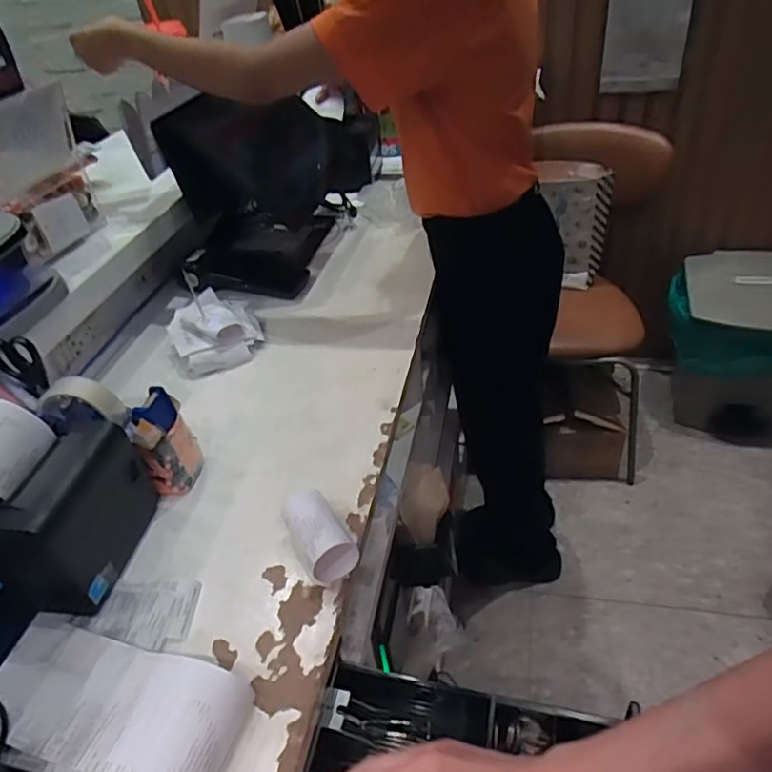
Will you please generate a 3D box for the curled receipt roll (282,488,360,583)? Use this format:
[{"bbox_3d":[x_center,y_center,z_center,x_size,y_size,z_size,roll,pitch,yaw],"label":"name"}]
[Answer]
[{"bbox_3d":[-0.064,0.141,0.575,0.049,0.050,0.081,-23,41,-19],"label":"curled receipt roll"}]

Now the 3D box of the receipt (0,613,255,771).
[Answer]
[{"bbox_3d":[-0.214,0.243,0.468,0.215,0.053,0.094,8,41,19],"label":"receipt"}]

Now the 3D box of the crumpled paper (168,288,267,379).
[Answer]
[{"bbox_3d":[-0.246,-0.081,0.862,0.128,0.047,0.148,-16,39,-11],"label":"crumpled paper"}]

